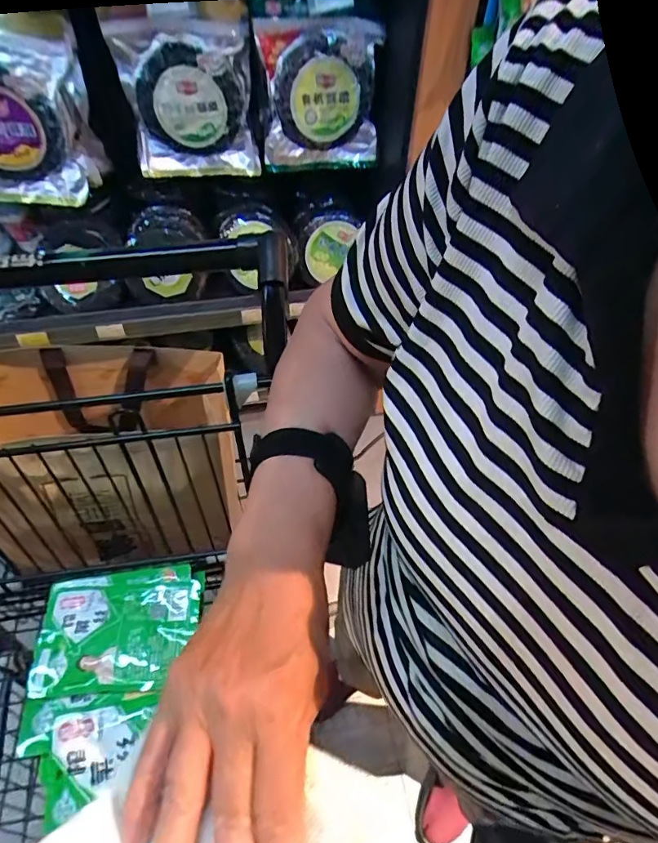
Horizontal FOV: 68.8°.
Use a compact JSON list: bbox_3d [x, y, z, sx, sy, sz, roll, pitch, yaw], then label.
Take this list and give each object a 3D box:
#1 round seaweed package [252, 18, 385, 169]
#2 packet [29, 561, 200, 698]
[{"bbox_3d":[-0.016,-0.635,0.943,0.233,0.254,0.057,-13,54,-11],"label":"round seaweed package"},{"bbox_3d":[-0.224,0.220,0.515,0.162,0.023,0.124,-8,53,-7],"label":"packet"}]

